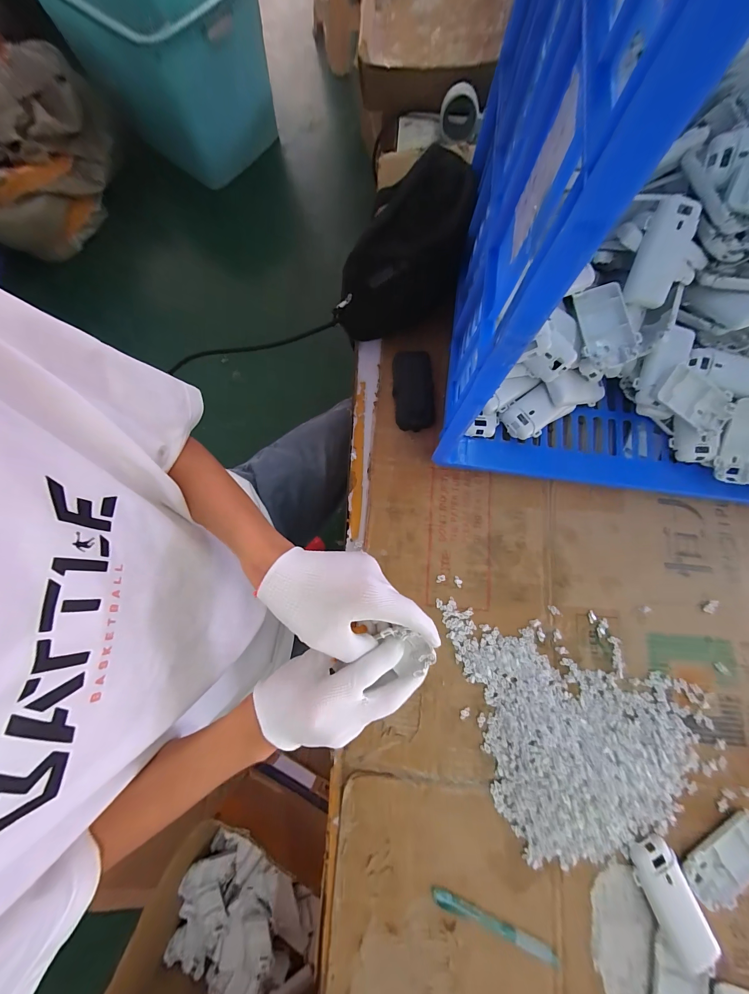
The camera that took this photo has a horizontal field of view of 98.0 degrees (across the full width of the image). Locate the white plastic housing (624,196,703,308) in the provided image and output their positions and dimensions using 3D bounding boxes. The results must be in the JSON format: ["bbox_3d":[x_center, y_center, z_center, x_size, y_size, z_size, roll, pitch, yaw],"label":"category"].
[{"bbox_3d":[0.305,-0.256,0.345,0.050,0.014,0.094,11,115,-1],"label":"white plastic housing"}]

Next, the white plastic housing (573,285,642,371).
[{"bbox_3d":[0.258,-0.191,0.366,0.049,0.026,0.092,-9,79,-2],"label":"white plastic housing"}]

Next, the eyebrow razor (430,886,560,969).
[{"bbox_3d":[0.121,0.434,0.330,0.131,0.012,0.014,24,78,7],"label":"eyebrow razor"}]

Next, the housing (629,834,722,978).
[{"bbox_3d":[0.303,0.411,0.329,0.044,0.018,0.100,-21,77,-4],"label":"housing"}]

